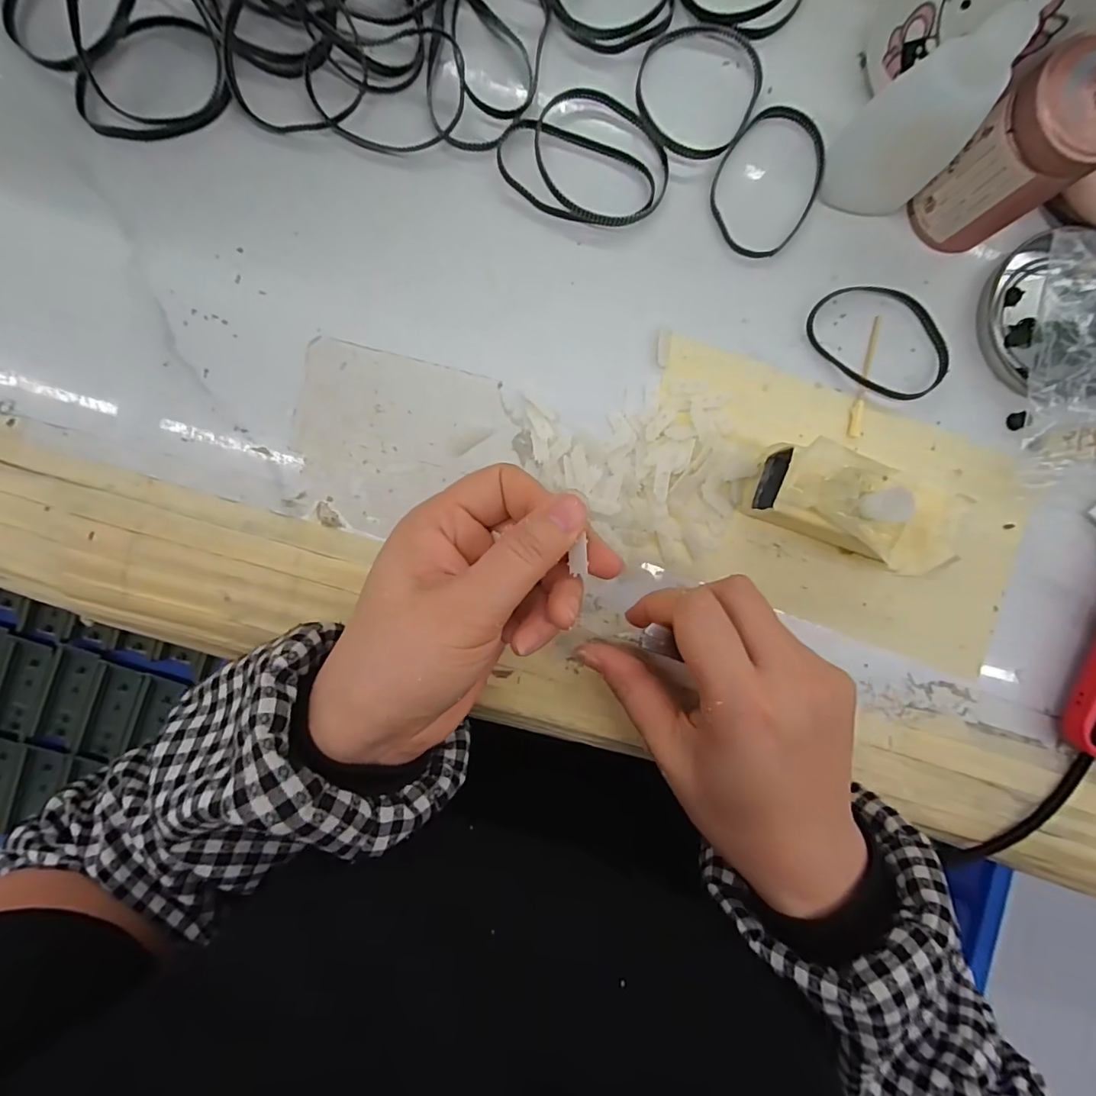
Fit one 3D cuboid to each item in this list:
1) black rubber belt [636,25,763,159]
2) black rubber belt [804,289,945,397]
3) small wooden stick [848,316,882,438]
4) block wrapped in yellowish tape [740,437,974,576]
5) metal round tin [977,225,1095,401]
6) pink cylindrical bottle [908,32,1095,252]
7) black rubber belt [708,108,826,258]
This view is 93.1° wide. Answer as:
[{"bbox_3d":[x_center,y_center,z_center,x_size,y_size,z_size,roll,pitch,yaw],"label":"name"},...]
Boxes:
[{"bbox_3d":[0.069,-0.213,0.239,0.056,0.004,0.063,22,92,-4],"label":"black rubber belt"},{"bbox_3d":[0.161,-0.101,0.249,0.071,0.007,0.048,37,91,-4],"label":"black rubber belt"},{"bbox_3d":[0.154,-0.083,0.251,0.006,0.004,0.059,11,93,-3],"label":"small wooden stick"},{"bbox_3d":[0.136,-0.019,0.234,0.084,0.039,0.042,22,92,-4],"label":"block wrapped in yellowish tape"},{"bbox_3d":[0.249,-0.112,0.243,0.073,0.020,0.076,0,93,-2],"label":"metal round tin"},{"bbox_3d":[0.196,-0.164,0.217,0.040,0.066,0.044,0,93,-2],"label":"pink cylindrical bottle"},{"bbox_3d":[0.103,-0.172,0.243,0.049,0.004,0.067,34,91,-4],"label":"black rubber belt"}]

